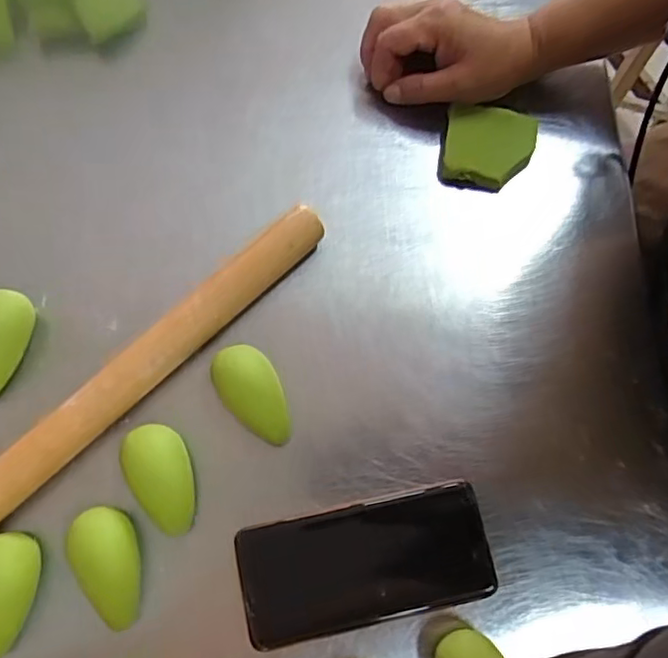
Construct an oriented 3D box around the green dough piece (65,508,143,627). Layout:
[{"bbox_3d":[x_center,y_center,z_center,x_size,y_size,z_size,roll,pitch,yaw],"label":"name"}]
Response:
[{"bbox_3d":[-0.138,0.145,0.378,0.032,0.034,0.070,-16,75,-6],"label":"green dough piece"}]

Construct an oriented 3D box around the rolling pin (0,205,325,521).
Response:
[{"bbox_3d":[-0.122,0.023,0.418,0.294,0.035,0.030,-42,79,-12],"label":"rolling pin"}]

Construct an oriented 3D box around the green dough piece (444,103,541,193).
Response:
[{"bbox_3d":[0.119,-0.139,0.477,0.066,0.019,0.058,9,74,1],"label":"green dough piece"}]

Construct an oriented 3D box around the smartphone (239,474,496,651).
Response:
[{"bbox_3d":[0.020,0.149,0.397,0.157,0.015,0.073,-11,74,-5],"label":"smartphone"}]

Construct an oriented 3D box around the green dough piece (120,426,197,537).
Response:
[{"bbox_3d":[-0.110,0.097,0.399,0.038,0.026,0.069,-22,75,-8],"label":"green dough piece"}]

